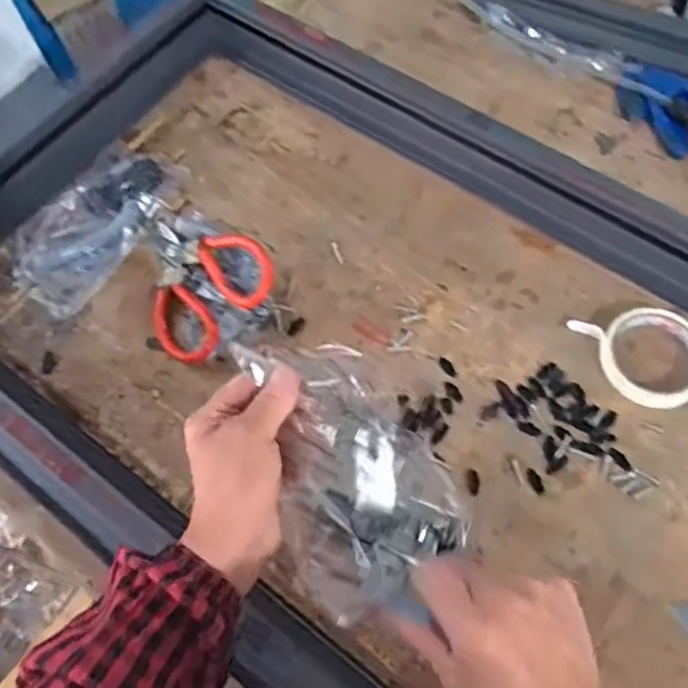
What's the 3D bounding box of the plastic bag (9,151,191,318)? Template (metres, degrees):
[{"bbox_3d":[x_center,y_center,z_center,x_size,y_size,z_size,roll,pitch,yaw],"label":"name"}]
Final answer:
[{"bbox_3d":[-0.263,-0.133,0.743,0.114,0.032,0.201,35,71,18],"label":"plastic bag"}]

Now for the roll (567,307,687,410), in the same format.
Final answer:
[{"bbox_3d":[0.276,0.012,0.645,0.105,0.020,0.096,-1,64,3],"label":"roll"}]

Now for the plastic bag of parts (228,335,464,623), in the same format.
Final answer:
[{"bbox_3d":[0.001,0.071,0.448,0.107,0.050,0.180,-25,65,-8],"label":"plastic bag of parts"}]

